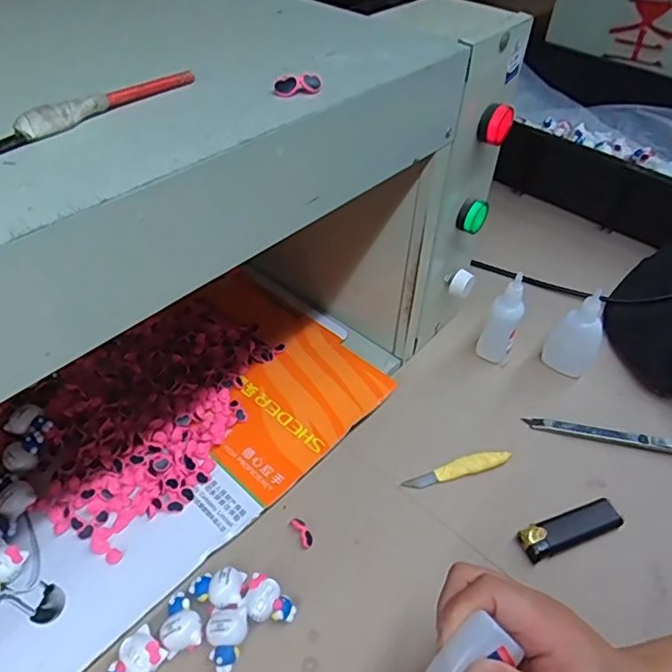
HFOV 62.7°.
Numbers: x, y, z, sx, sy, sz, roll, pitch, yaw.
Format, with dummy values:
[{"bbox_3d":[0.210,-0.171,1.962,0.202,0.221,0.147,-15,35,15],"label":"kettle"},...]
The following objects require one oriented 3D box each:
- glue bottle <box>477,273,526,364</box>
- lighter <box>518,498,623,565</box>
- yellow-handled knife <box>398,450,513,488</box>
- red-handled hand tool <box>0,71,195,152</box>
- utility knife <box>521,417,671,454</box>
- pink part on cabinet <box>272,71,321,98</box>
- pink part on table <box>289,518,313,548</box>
[{"bbox_3d":[0.155,-0.011,0.513,0.028,0.092,0.027,23,49,15],"label":"glue bottle"},{"bbox_3d":[0.172,0.141,0.405,0.080,0.009,0.024,-13,50,-17],"label":"lighter"},{"bbox_3d":[0.098,0.106,0.442,0.090,0.011,0.017,-7,48,-12],"label":"yellow-handled knife"},{"bbox_3d":[-0.111,-0.100,0.242,0.008,0.008,0.118,30,50,24],"label":"red-handled hand tool"},{"bbox_3d":[0.228,0.084,0.470,0.130,0.010,0.012,11,47,5],"label":"utility knife"},{"bbox_3d":[-0.018,-0.123,0.270,0.023,0.008,0.009,-11,47,-15],"label":"pink part on cabinet"},{"bbox_3d":[-0.024,0.142,0.400,0.009,0.004,0.023,-23,53,-24],"label":"pink part on table"}]

